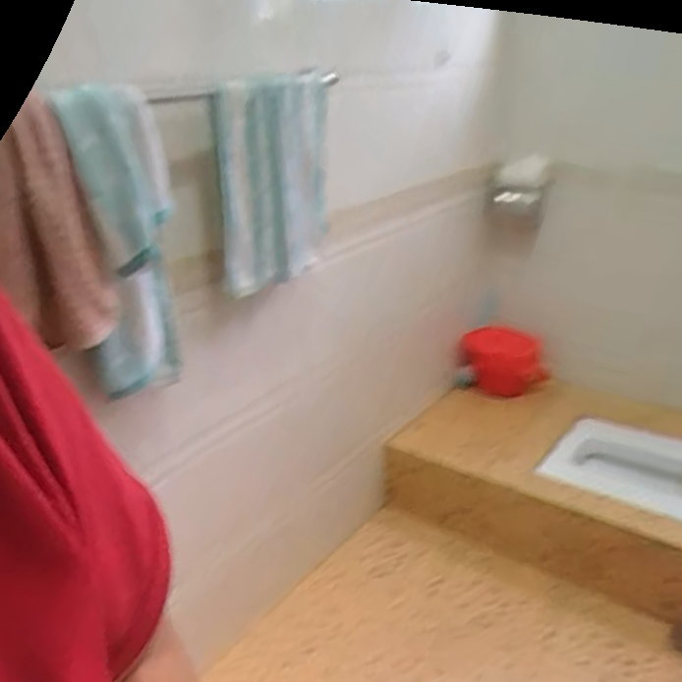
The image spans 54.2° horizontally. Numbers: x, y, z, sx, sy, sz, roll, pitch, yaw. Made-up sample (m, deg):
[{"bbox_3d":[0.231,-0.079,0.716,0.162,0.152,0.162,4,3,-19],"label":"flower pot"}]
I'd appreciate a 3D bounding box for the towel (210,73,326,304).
[{"bbox_3d":[-0.118,-0.305,1.293,0.073,0.377,0.290,16,26,38],"label":"towel"}]

